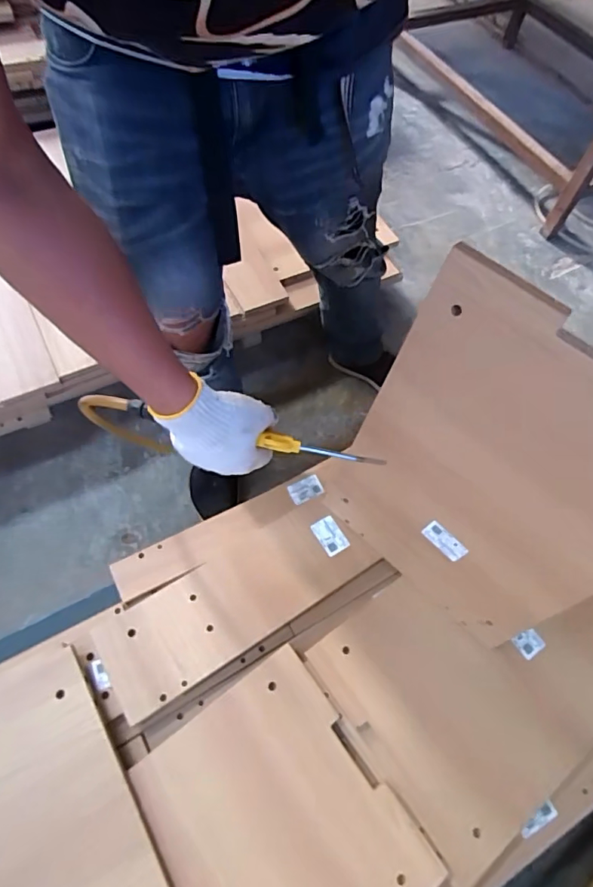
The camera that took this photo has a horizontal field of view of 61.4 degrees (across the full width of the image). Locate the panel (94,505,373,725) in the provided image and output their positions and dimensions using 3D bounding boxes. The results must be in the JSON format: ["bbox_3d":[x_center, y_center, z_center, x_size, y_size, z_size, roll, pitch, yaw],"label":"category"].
[{"bbox_3d":[-0.086,0.232,0.764,0.414,0.026,0.141,-28,66,-19],"label":"panel"}]

